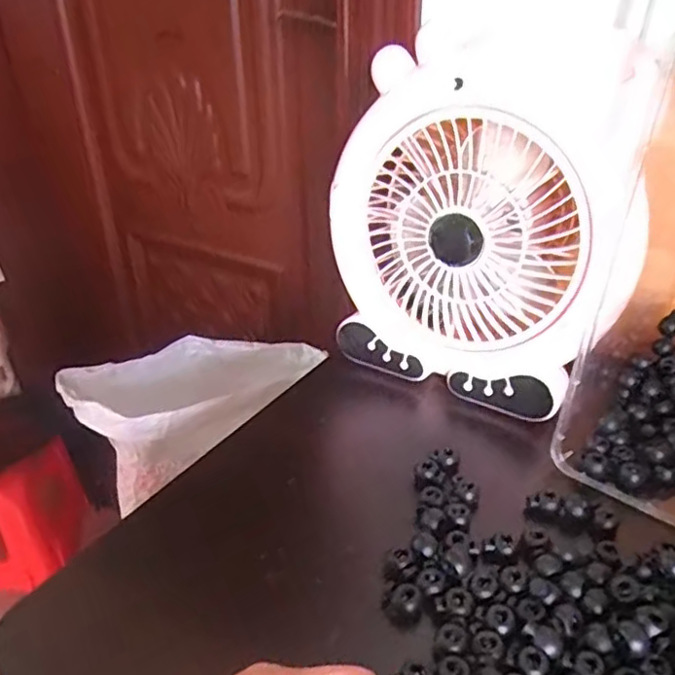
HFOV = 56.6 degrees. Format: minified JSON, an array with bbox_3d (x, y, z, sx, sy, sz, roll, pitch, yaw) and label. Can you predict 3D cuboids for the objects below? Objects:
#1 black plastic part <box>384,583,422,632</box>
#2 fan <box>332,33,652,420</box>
[{"bbox_3d":[0.038,0.154,0.360,0.020,0.021,0.017,3,32,5],"label":"black plastic part"},{"bbox_3d":[0.098,-0.080,0.477,0.229,0.247,0.087,27,41,36],"label":"fan"}]

